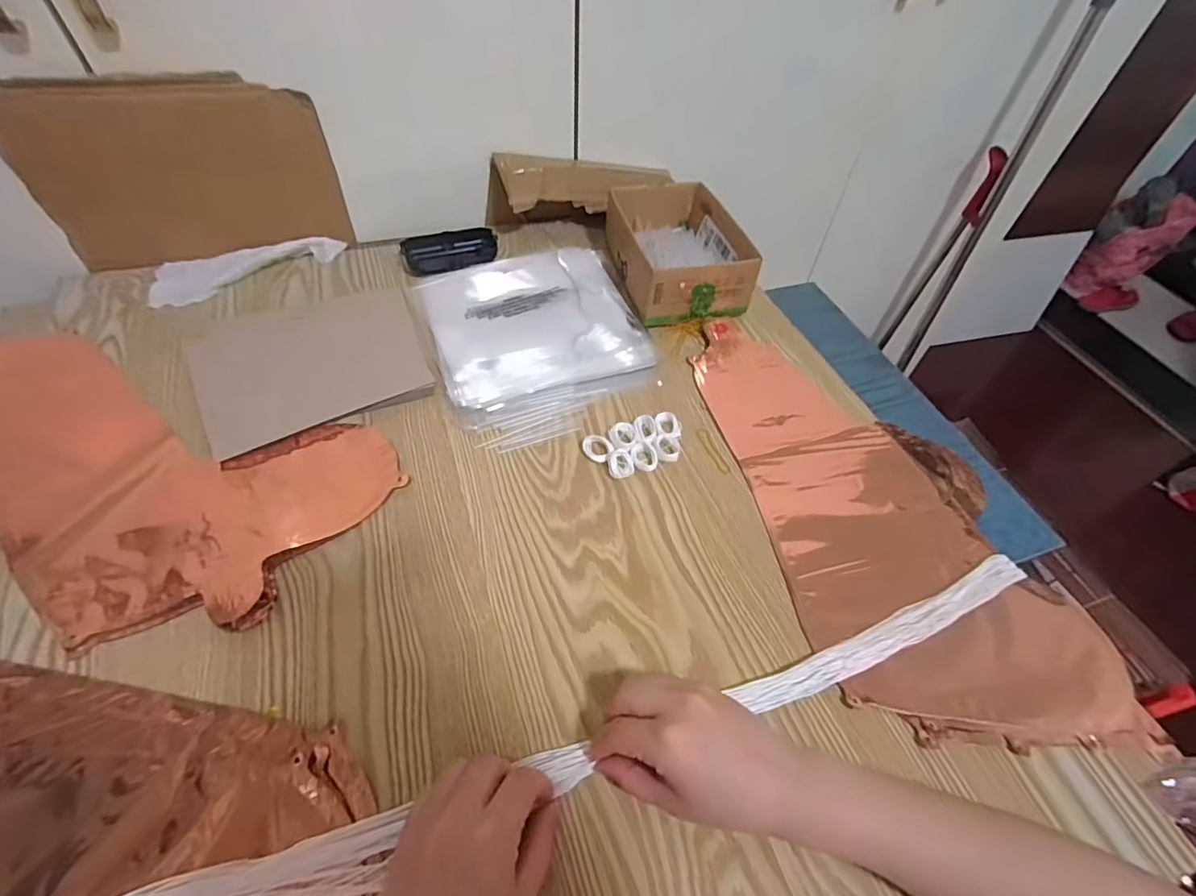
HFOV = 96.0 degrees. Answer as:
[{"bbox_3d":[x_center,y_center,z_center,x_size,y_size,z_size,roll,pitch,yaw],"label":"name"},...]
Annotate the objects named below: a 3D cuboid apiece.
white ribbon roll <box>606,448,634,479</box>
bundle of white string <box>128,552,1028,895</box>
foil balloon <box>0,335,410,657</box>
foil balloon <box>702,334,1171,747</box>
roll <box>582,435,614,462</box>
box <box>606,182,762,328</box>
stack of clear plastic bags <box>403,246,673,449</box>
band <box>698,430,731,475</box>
[{"bbox_3d":[0.019,0.013,0.468,0.023,0.010,0.027,-9,53,-11],"label":"white ribbon roll"},{"bbox_3d":[-0.036,0.196,0.328,0.788,0.011,0.042,-13,54,-14],"label":"bundle of white string"},{"bbox_3d":[-0.390,-0.006,0.453,0.415,0.015,0.228,28,55,16],"label":"foil balloon"},{"bbox_3d":[0.239,0.036,0.464,0.215,0.017,0.400,-7,53,-10],"label":"foil balloon"},{"bbox_3d":[0.000,-0.001,0.480,0.028,0.010,0.024,30,56,17],"label":"roll"},{"bbox_3d":[0.091,-0.236,0.636,0.131,0.067,0.196,-8,53,-11],"label":"box"},{"bbox_3d":[-0.061,-0.123,0.574,0.217,0.016,0.261,-15,55,-16],"label":"stack of clear plastic bags"},{"bbox_3d":[0.105,0.002,0.490,0.010,0.004,0.052,-14,55,-15],"label":"band"}]

